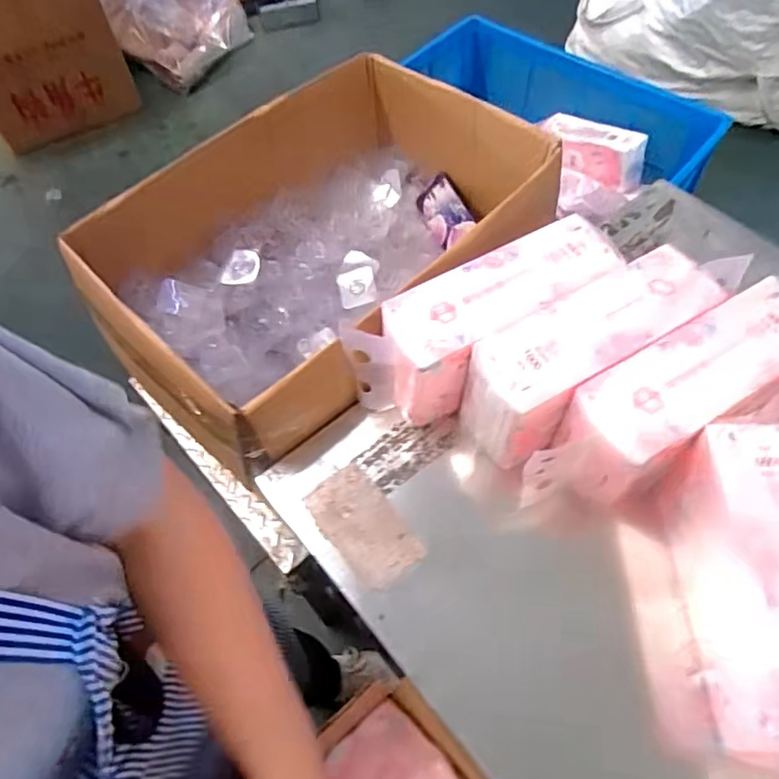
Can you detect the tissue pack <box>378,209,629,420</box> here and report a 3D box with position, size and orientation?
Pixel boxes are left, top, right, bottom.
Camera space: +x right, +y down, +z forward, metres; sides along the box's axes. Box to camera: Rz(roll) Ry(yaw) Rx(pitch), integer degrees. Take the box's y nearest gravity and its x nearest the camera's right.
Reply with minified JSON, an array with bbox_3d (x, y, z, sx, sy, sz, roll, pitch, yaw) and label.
[{"bbox_3d":[0.115,-0.076,0.653,0.261,0.123,0.090,-30,62,-14],"label":"tissue pack"}]

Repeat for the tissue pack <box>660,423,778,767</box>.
[{"bbox_3d":[0.320,0.170,0.495,0.095,0.125,0.251,-2,59,2],"label":"tissue pack"}]

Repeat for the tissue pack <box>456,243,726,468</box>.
[{"bbox_3d":[0.210,-0.034,0.620,0.273,0.113,0.098,-28,62,-13],"label":"tissue pack"}]

